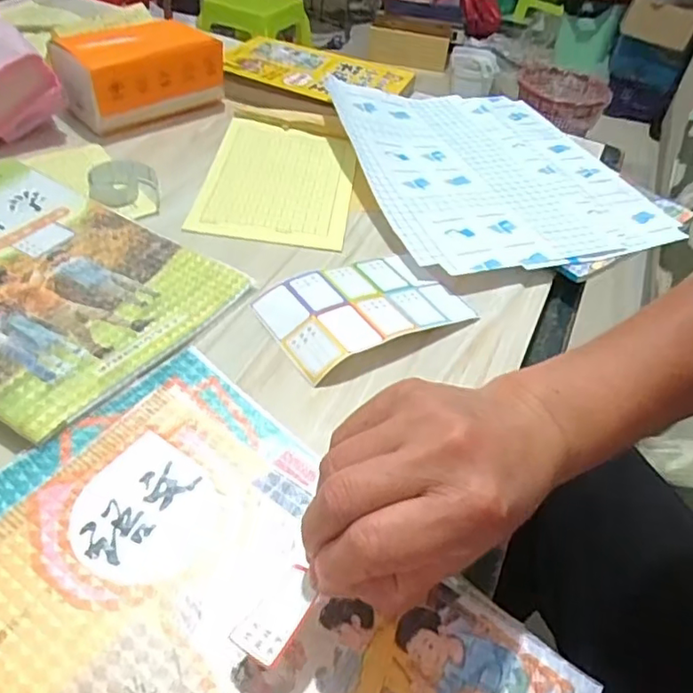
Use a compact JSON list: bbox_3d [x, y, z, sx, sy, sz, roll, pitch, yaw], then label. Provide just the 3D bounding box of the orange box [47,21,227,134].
[{"bbox_3d":[-0.204,-0.274,0.599,0.153,0.075,0.074,-32,57,-33],"label":"orange box"}]

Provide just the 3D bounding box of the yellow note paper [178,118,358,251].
[{"bbox_3d":[-0.060,-0.153,0.541,0.128,0.009,0.178,8,47,-1],"label":"yellow note paper"}]

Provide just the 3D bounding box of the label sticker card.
[{"bbox_3d":[0.013,-0.032,0.425,0.137,0.014,0.086,-22,52,-26],"label":"label sticker card"}]

